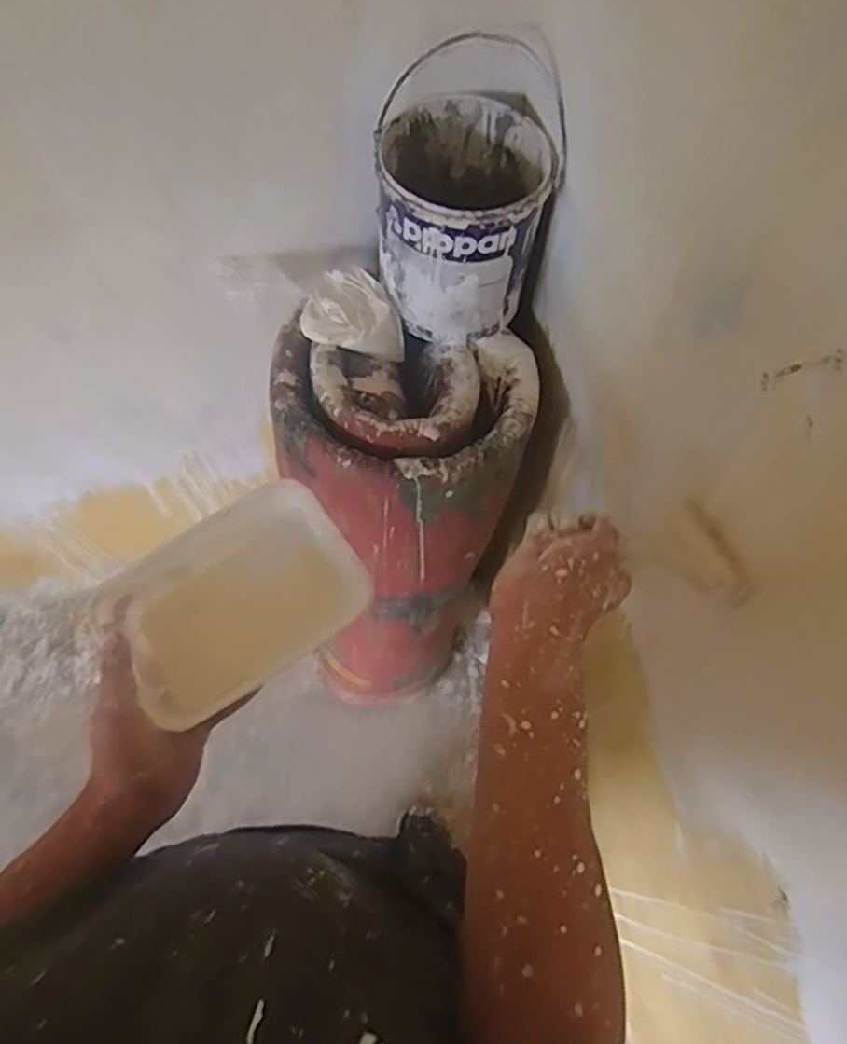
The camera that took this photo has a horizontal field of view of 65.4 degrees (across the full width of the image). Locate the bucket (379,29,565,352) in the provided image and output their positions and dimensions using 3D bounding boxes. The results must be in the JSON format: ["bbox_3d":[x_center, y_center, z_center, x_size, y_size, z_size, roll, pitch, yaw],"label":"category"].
[{"bbox_3d":[0.045,-0.344,0.739,0.178,0.198,0.180,0,65,-1],"label":"bucket"}]

